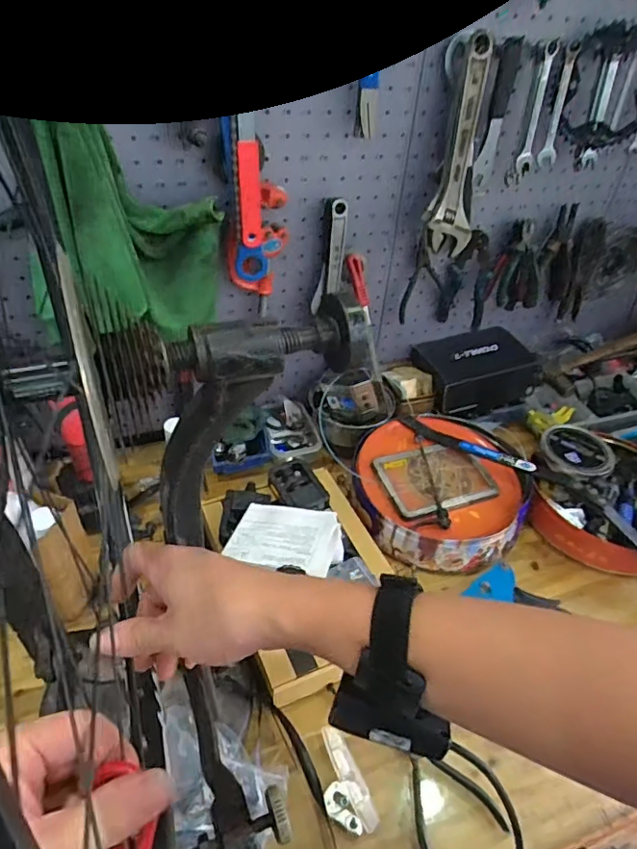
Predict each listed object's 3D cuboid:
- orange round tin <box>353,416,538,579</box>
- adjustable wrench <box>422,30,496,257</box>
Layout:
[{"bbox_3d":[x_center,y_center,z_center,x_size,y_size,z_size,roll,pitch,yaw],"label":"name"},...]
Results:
[{"bbox_3d":[0.209,0.097,0.897,0.281,0.101,0.268,3,41,-2],"label":"orange round tin"},{"bbox_3d":[0.203,-0.395,0.784,0.073,0.285,0.020,-6,33,-6],"label":"adjustable wrench"}]

